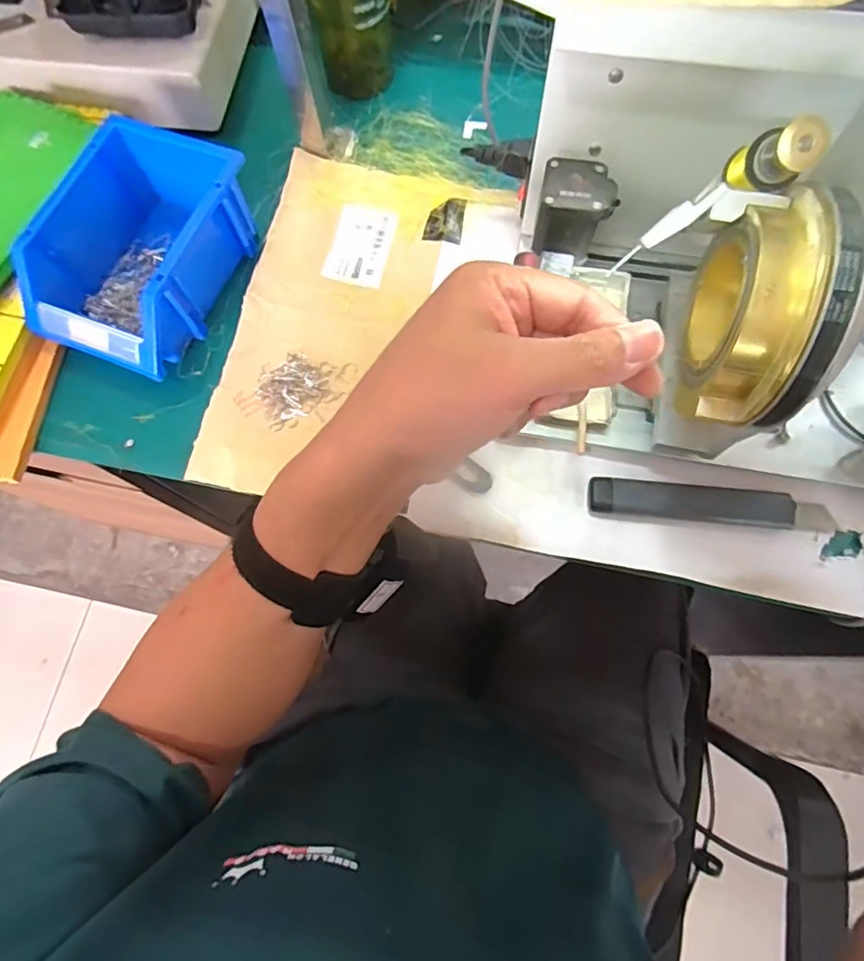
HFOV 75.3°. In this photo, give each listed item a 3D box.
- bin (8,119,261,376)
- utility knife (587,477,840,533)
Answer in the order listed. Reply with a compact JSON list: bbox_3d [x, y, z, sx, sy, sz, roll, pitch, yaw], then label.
[{"bbox_3d":[-0.229,-0.182,0.443,0.123,0.071,0.181,23,75,8],"label":"bin"},{"bbox_3d":[0.202,0.017,0.406,0.172,0.010,0.026,4,73,3],"label":"utility knife"}]

